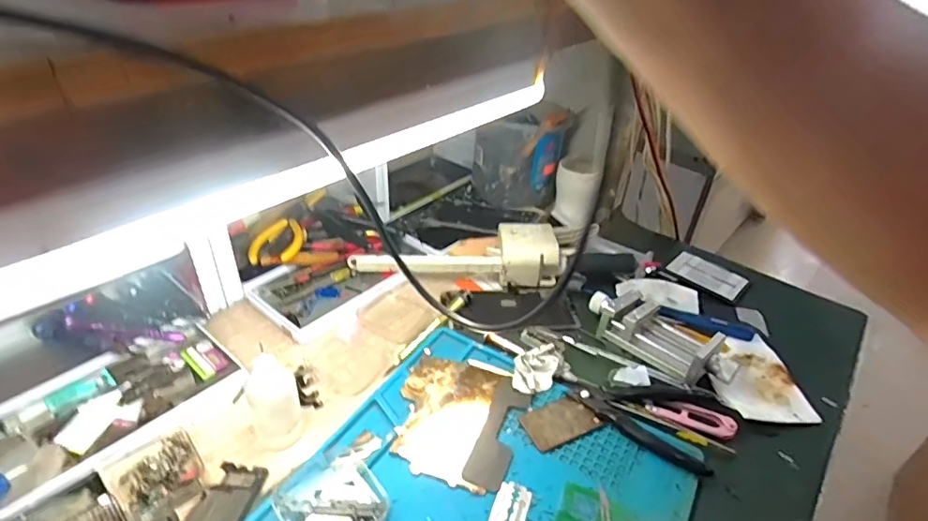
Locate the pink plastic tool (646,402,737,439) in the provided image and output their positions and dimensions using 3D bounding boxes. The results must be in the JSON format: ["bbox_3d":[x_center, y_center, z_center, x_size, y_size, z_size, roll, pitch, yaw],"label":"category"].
[{"bbox_3d":[0.189,0.127,0.432,0.067,0.007,0.023,20,39,21],"label":"pink plastic tool"}]

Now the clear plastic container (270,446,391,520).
[{"bbox_3d":[-0.091,0.160,0.353,0.063,0.019,0.073,-27,46,-36],"label":"clear plastic container"}]

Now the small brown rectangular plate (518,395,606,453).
[{"bbox_3d":[0.078,0.130,0.425,0.058,0.005,0.035,-13,39,-23],"label":"small brown rectangular plate"}]

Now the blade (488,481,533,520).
[{"bbox_3d":[0.032,0.173,0.361,0.024,0.004,0.042,15,37,15],"label":"blade"}]

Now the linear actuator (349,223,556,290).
[{"bbox_3d":[-0.010,-0.002,0.558,0.215,0.052,0.063,-2,36,-9],"label":"linear actuator"}]

